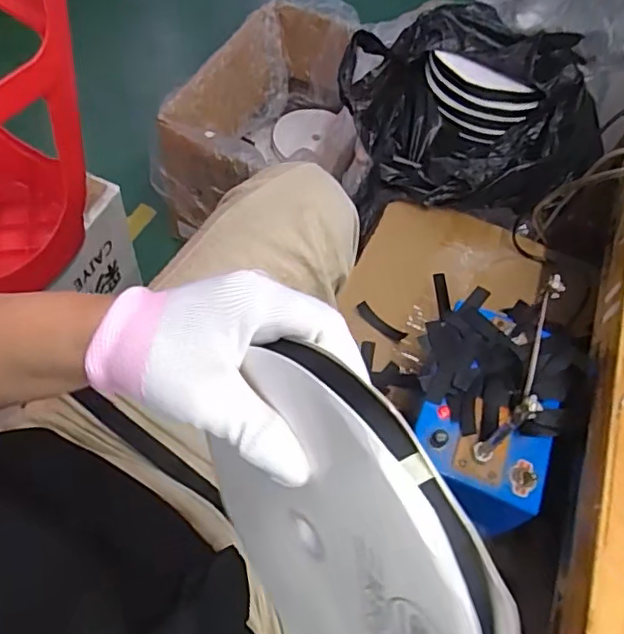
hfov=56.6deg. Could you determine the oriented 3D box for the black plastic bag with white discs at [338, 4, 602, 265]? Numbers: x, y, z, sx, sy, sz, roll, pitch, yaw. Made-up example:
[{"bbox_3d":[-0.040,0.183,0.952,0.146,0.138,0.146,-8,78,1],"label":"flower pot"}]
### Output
[{"bbox_3d":[0.211,-0.291,0.828,0.318,0.163,0.308,2,58,-6],"label":"black plastic bag with white discs"}]

